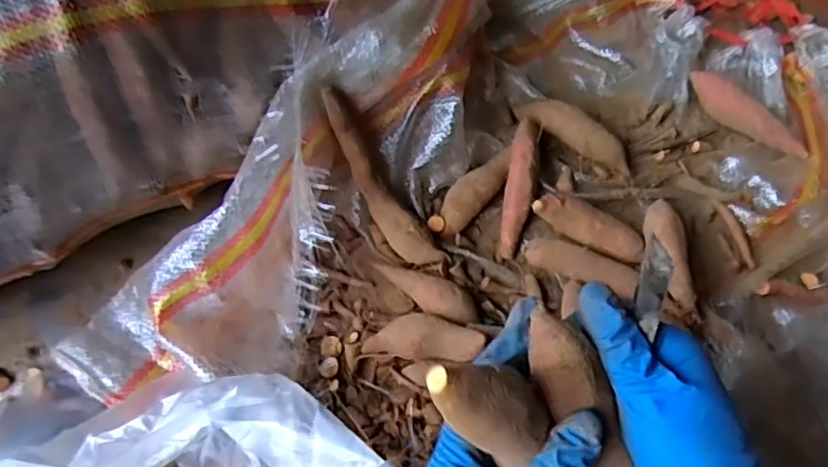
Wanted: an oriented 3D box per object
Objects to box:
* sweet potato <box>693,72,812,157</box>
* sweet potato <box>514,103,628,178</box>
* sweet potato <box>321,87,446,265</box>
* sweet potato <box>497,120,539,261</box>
[{"bbox_3d":[0.298,-0.108,0.540,0.028,0.023,0.115,-40,71,-14],"label":"sweet potato"},{"bbox_3d":[0.142,-0.090,0.532,0.112,0.031,0.031,30,71,14],"label":"sweet potato"},{"bbox_3d":[-0.031,-0.040,0.490,0.029,0.039,0.157,-32,97,-12],"label":"sweet potato"},{"bbox_3d":[0.090,-0.037,0.513,0.024,0.019,0.119,10,86,6],"label":"sweet potato"}]

